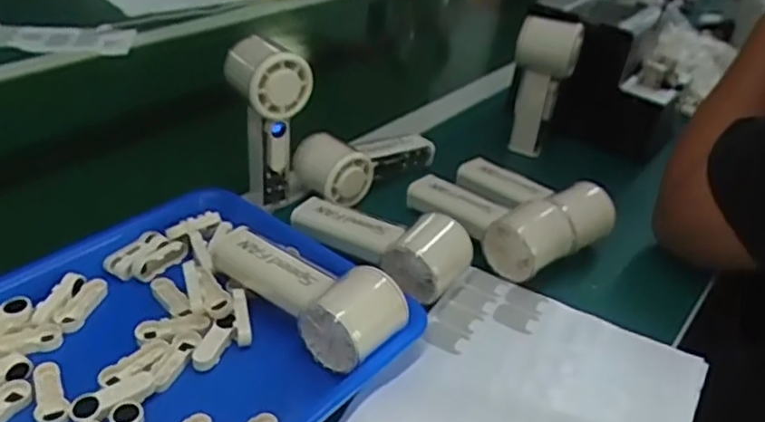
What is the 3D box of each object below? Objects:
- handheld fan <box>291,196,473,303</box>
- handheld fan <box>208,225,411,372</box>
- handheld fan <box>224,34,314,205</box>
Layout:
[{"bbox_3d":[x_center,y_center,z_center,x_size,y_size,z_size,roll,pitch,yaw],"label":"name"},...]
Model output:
[{"bbox_3d":[-0.007,0.023,0.551,0.156,0.053,0.065,20,37,17],"label":"handheld fan"},{"bbox_3d":[-0.057,0.053,0.492,0.160,0.050,0.059,31,41,30],"label":"handheld fan"},{"bbox_3d":[-0.104,-0.084,0.598,0.059,0.131,0.066,-13,40,-27],"label":"handheld fan"}]

